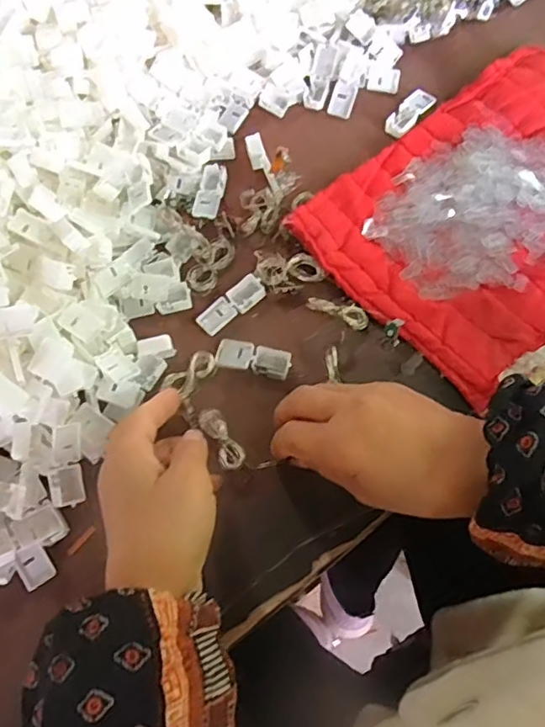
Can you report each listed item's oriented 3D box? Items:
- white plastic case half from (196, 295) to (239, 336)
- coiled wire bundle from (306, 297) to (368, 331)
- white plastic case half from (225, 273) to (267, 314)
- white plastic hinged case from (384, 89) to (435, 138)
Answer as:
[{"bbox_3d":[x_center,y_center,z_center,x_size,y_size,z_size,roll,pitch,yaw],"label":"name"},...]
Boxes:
[{"bbox_3d":[-0.043,-0.037,0.427,0.022,0.004,0.029,41,75,17],"label":"white plastic case half"},{"bbox_3d":[0.048,-0.039,0.415,0.045,0.015,0.015,21,70,11],"label":"coiled wire bundle"},{"bbox_3d":[-0.020,-0.054,0.432,0.027,0.009,0.021,-37,70,-11],"label":"white plastic case half"},{"bbox_3d":[0.121,-0.221,0.495,0.022,0.007,0.058,36,74,16],"label":"white plastic hinged case"}]

